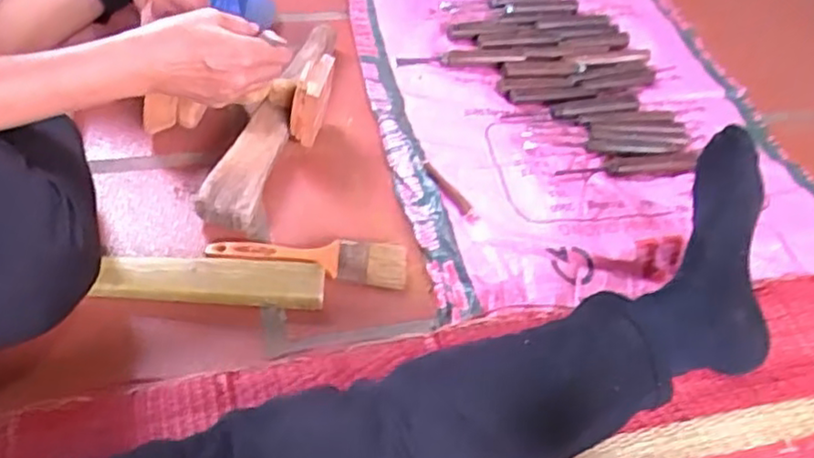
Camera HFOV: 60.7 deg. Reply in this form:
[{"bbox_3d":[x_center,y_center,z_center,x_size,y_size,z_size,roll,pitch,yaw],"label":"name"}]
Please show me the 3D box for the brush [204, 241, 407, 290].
[{"bbox_3d":[-0.089,0.024,0.633,0.177,0.007,0.044,5,47,-2],"label":"brush"}]

